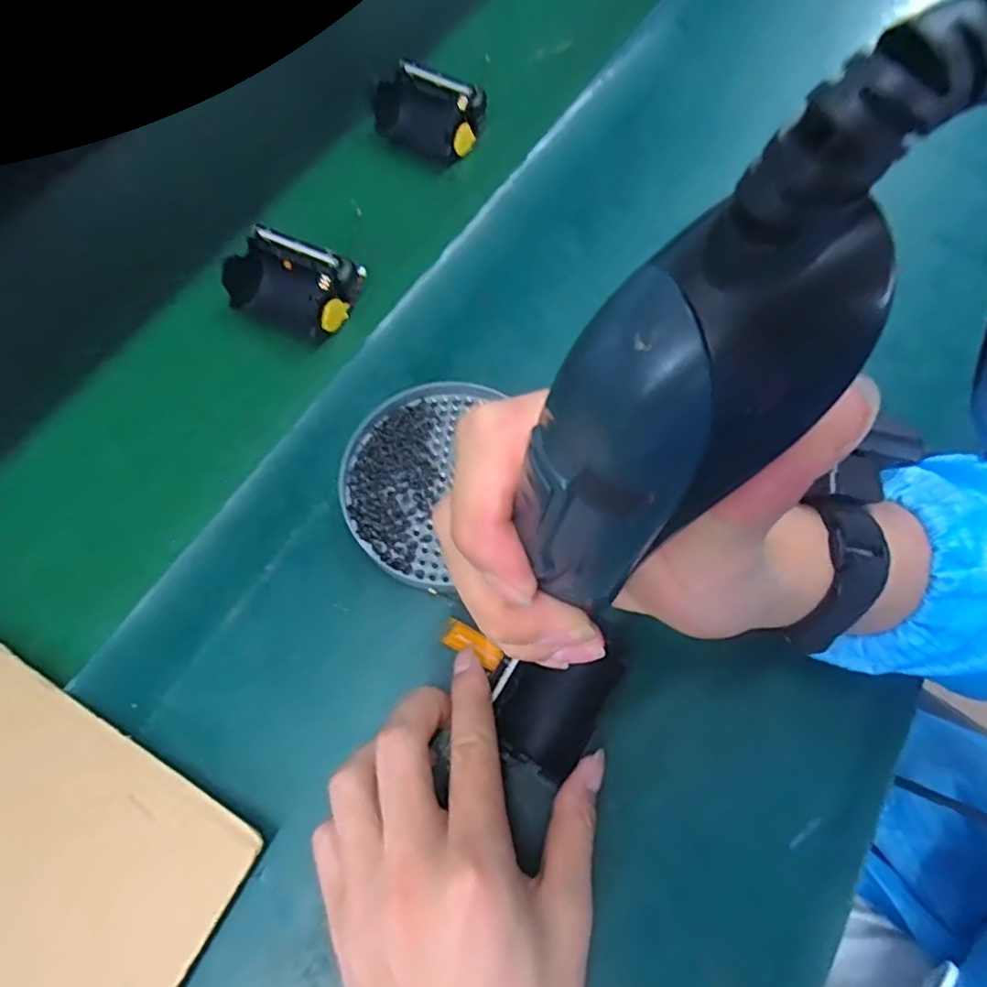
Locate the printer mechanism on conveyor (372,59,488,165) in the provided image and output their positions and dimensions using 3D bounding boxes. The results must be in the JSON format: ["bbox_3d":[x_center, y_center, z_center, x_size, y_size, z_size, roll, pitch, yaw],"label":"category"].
[{"bbox_3d":[-0.047,-0.277,0.450,0.071,0.037,0.048,28,69,13],"label":"printer mechanism on conveyor"}]

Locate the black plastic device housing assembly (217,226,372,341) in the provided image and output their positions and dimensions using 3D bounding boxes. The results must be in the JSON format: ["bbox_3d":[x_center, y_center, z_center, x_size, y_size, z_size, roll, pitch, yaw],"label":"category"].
[{"bbox_3d":[-0.126,-0.136,0.391,0.076,0.035,0.060,24,68,11],"label":"black plastic device housing assembly"}]

